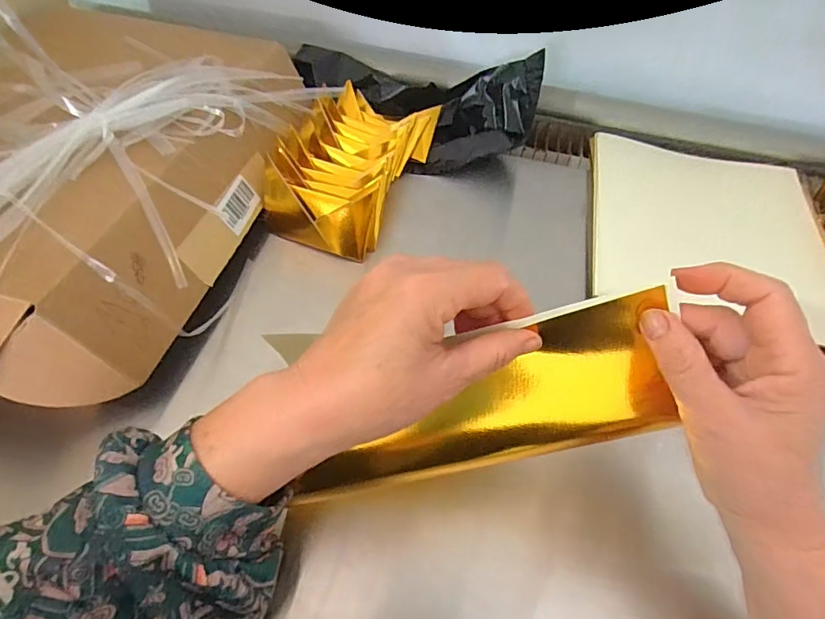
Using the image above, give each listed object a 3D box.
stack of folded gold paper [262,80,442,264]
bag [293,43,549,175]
[{"bbox_3d":[-0.060,-0.149,0.495,0.114,0.055,0.208,20,57,9],"label":"stack of folded gold paper"},{"bbox_3d":[-0.005,-0.227,0.540,0.272,0.090,0.116,15,56,5],"label":"bag"}]

